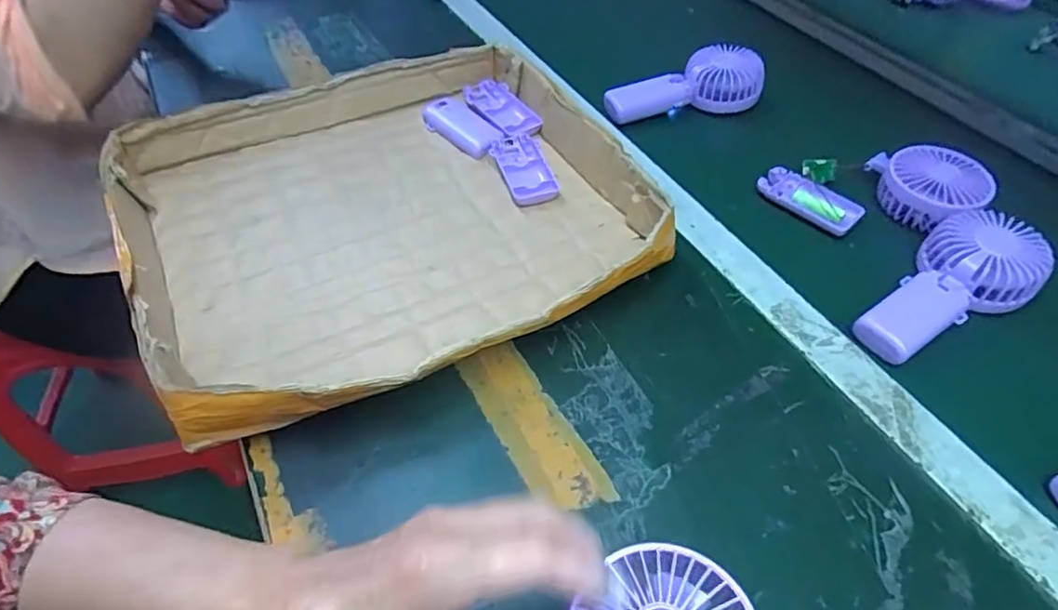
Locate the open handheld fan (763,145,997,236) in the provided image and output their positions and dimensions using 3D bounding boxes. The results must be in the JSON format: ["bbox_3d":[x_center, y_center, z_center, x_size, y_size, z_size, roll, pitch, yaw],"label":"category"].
[{"bbox_3d":[0.322,-0.113,0.549,0.184,0.045,0.089,5,50,3],"label":"open handheld fan"}]

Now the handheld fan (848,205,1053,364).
[{"bbox_3d":[0.342,-0.014,0.467,0.176,0.042,0.083,-32,58,-25],"label":"handheld fan"}]

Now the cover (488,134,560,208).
[{"bbox_3d":[-0.007,-0.134,0.576,0.050,0.013,0.095,-10,51,-10],"label":"cover"}]

